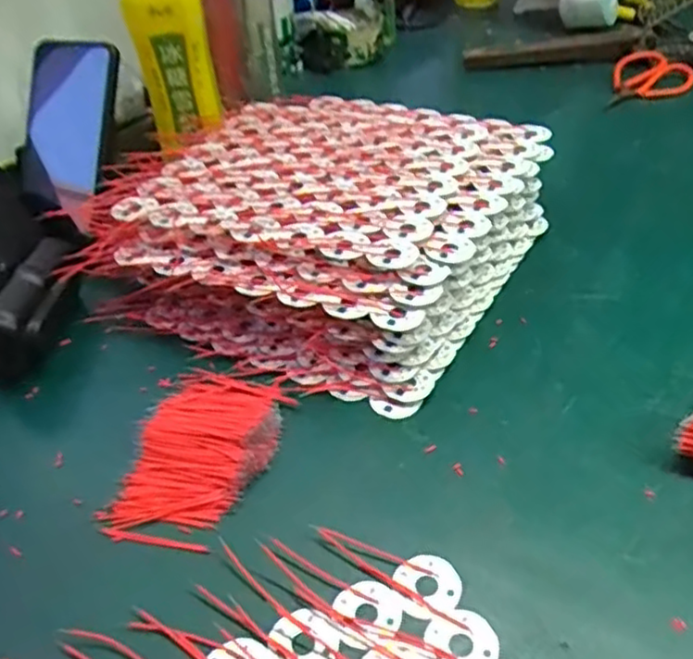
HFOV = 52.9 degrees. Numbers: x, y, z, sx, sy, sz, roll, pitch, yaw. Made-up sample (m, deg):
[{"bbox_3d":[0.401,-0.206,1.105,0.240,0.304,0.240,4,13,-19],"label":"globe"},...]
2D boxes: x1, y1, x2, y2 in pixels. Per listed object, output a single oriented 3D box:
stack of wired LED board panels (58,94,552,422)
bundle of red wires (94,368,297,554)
[{"bbox_3d":[-0.016,-0.088,0.523,0.275,0.078,0.281,16,45,24],"label":"stack of wired LED board panels"},{"bbox_3d":[-0.081,0.066,0.391,0.075,0.017,0.118,8,43,17],"label":"bundle of red wires"}]

